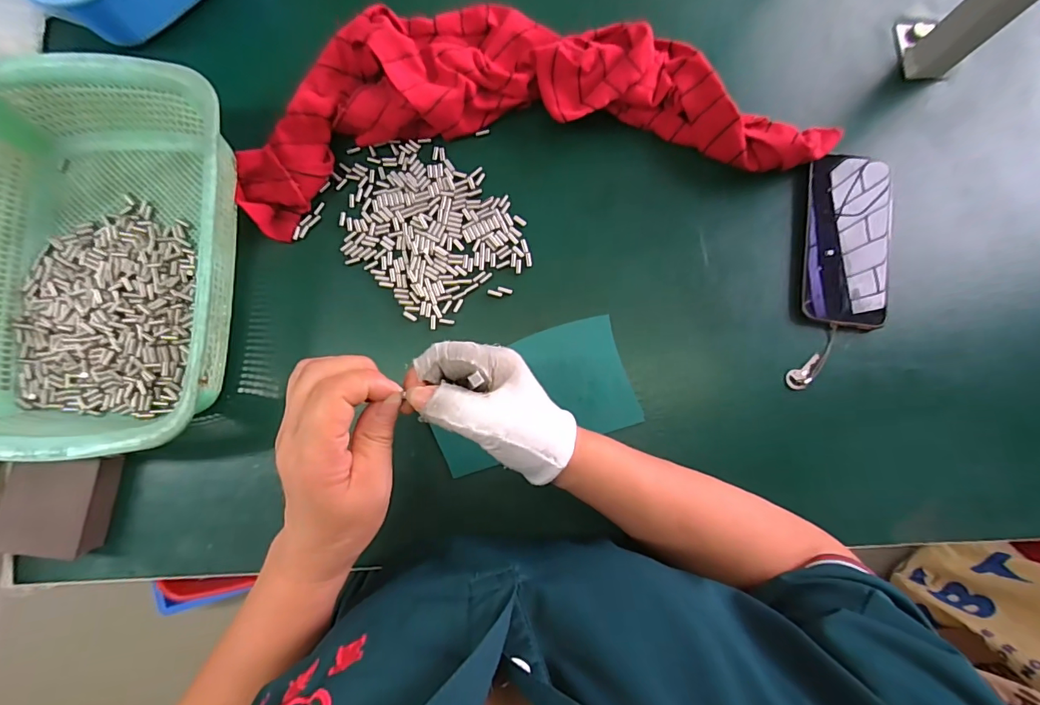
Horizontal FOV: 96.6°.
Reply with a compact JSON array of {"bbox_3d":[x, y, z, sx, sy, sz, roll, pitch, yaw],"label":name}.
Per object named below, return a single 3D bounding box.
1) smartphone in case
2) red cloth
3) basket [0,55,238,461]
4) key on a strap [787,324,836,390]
[{"bbox_3d":[0.297,-0.102,0.421,0.076,0.018,0.153,6,81,-1],"label":"smartphone in case"},{"bbox_3d":[0.011,-0.228,0.421,0.535,0.055,0.181,-7,81,-2],"label":"red cloth"},{"bbox_3d":[-0.338,-0.069,0.370,0.214,0.084,0.288,0,81,-2],"label":"basket"},{"bbox_3d":[0.262,0.006,0.411,0.018,0.008,0.066,43,83,5],"label":"key on a strap"}]

